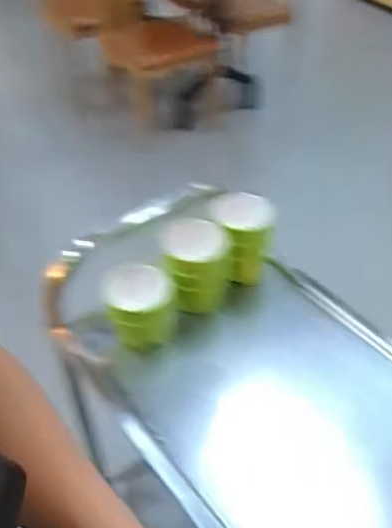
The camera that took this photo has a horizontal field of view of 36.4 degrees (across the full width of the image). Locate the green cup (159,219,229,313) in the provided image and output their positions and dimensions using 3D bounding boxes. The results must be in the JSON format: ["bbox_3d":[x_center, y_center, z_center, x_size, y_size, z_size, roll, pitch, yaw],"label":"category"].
[{"bbox_3d":[-0.001,0.017,1.071,0.109,0.159,0.115,-1,43,1],"label":"green cup"}]

